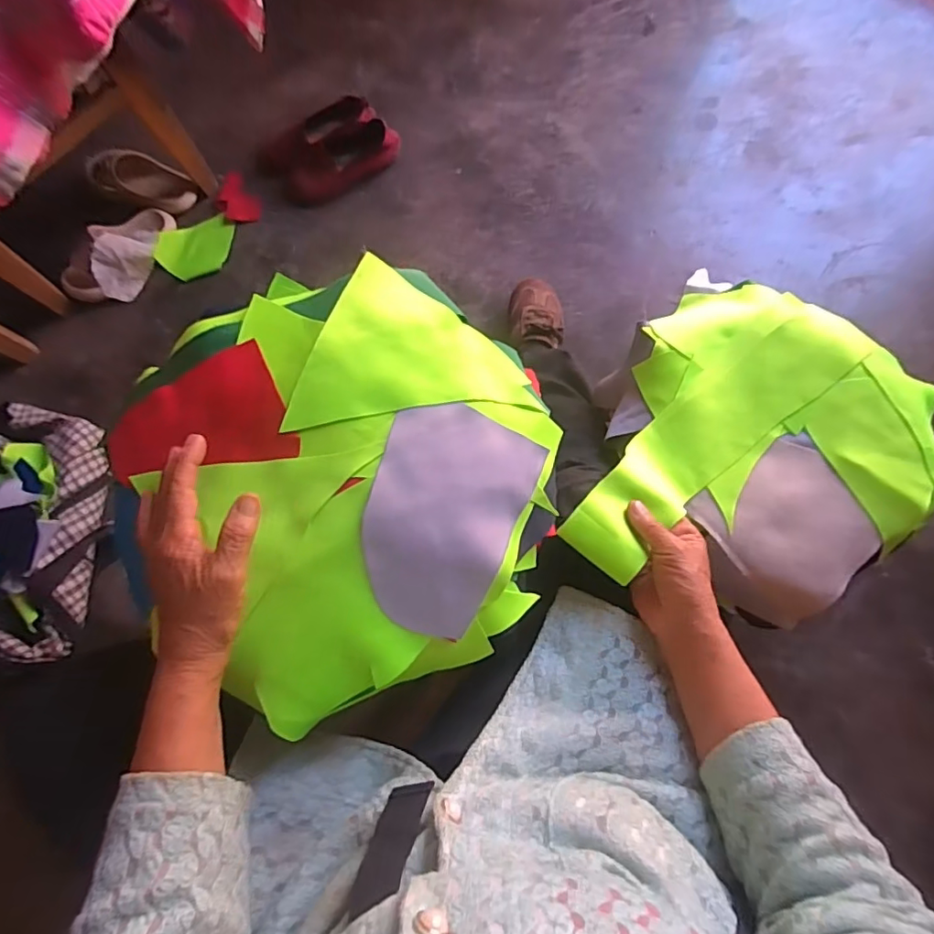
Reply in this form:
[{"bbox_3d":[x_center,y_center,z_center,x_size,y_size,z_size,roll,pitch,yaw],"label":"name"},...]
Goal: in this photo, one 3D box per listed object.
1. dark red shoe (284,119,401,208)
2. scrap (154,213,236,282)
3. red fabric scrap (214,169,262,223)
[{"bbox_3d":[-0.241,-0.581,1.037,0.234,0.060,0.089,-30,78,-5],"label":"dark red shoe"},{"bbox_3d":[-0.519,-0.428,1.052,0.154,0.021,0.116,-42,80,-7],"label":"scrap"},{"bbox_3d":[-0.441,-0.510,1.046,0.072,0.015,0.105,-42,80,-7],"label":"red fabric scrap"}]

